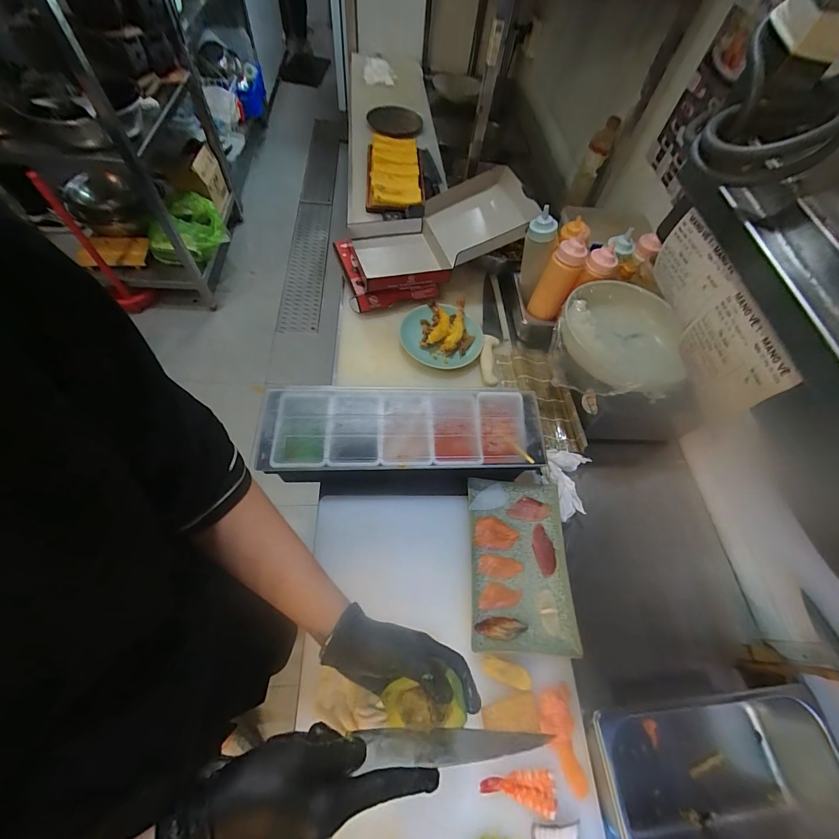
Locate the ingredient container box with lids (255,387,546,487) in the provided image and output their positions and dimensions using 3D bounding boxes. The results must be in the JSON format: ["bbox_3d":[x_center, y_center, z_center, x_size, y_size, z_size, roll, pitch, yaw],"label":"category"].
[{"bbox_3d":[-0.023,0.035,0.650,0.479,0.091,0.175,-1,61,-5],"label":"ingredient container box with lids"}]

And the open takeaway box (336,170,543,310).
[{"bbox_3d":[0.034,-0.452,0.875,0.466,0.171,0.279,-15,65,-14],"label":"open takeaway box"}]

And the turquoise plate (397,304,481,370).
[{"bbox_3d":[0.053,-0.195,0.821,0.180,0.025,0.169,1,59,-2],"label":"turquoise plate"}]

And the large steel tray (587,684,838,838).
[{"bbox_3d":[0.386,0.470,0.485,0.335,0.126,0.171,-3,62,-8],"label":"large steel tray"}]

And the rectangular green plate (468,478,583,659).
[{"bbox_3d":[0.166,0.232,0.597,0.162,0.019,0.264,3,59,-1],"label":"rectangular green plate"}]

